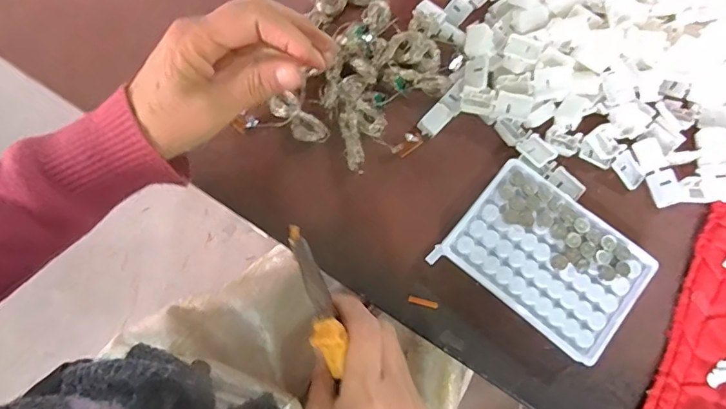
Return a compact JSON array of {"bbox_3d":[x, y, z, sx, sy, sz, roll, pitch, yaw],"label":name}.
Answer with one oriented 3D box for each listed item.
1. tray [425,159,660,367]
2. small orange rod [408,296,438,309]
[{"bbox_3d":[0.136,0.040,0.364,0.130,0.024,0.095,37,77,10],"label":"tray"},{"bbox_3d":[0.046,0.074,0.366,0.022,0.004,0.005,15,75,5],"label":"small orange rod"}]

